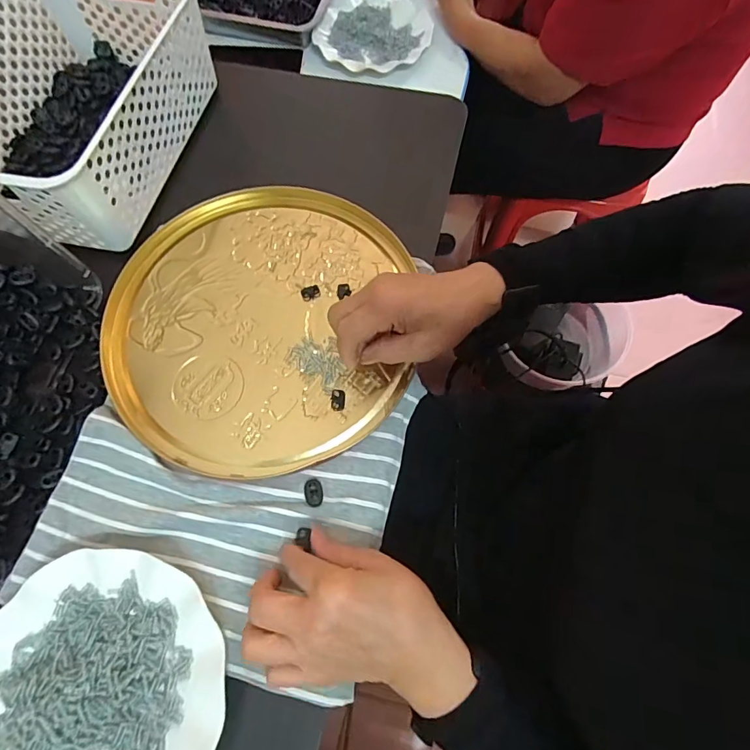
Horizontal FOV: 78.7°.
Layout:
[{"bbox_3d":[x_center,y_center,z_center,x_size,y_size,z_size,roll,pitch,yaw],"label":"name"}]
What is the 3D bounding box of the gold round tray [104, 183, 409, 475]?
[{"bbox_3d":[-0.111,-0.055,0.433,0.268,0.013,0.287,0,68,1],"label":"gold round tray"}]

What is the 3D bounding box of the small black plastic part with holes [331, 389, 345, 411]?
[{"bbox_3d":[-0.033,0.022,0.403,0.012,0.004,0.020,0,68,1],"label":"small black plastic part with holes"}]

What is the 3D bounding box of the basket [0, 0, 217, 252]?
[{"bbox_3d":[-0.314,-0.290,0.480,0.202,0.104,0.301,13,69,6],"label":"basket"}]

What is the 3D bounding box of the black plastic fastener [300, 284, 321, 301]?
[{"bbox_3d":[-0.063,-0.080,0.444,0.018,0.004,0.015,-22,69,-8],"label":"black plastic fastener"}]

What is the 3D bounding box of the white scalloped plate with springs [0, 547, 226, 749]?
[{"bbox_3d":[-0.195,0.222,0.317,0.174,0.022,0.177,0,68,1],"label":"white scalloped plate with springs"}]

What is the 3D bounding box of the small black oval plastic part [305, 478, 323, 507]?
[{"bbox_3d":[-0.051,0.096,0.376,0.014,0.005,0.023,-14,68,-5],"label":"small black oval plastic part"}]

